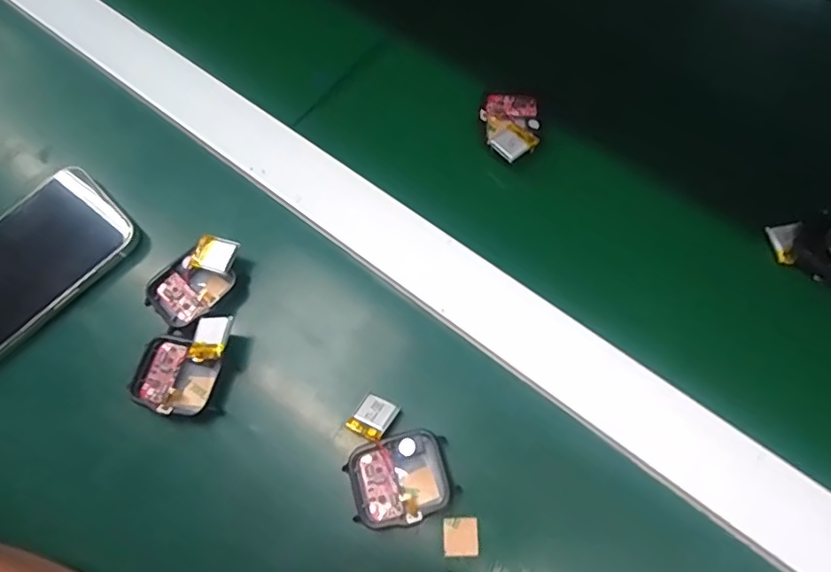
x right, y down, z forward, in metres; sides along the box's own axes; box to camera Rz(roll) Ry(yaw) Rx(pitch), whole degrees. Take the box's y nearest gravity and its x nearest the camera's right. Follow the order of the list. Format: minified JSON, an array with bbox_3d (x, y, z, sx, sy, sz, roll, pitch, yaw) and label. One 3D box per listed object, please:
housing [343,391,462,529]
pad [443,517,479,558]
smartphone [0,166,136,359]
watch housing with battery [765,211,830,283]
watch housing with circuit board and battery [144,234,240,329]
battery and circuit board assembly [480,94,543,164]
[{"bbox_3d":[-0.009,0.080,0.258,0.047,0.012,0.057,-15,67,-3],"label":"housing"},{"bbox_3d":[0.020,0.113,0.247,0.015,0.005,0.016,-2,66,2],"label":"pad"},{"bbox_3d":[-0.231,-0.004,0.305,0.074,0.013,0.144,42,81,18],"label":"smartphone"},{"bbox_3d":[0.216,-0.021,0.289,0.053,0.011,0.038,27,70,14],"label":"watch housing with battery"},{"bbox_3d":[-0.116,-0.004,0.294,0.039,0.016,0.051,39,74,17],"label":"watch housing with circuit board and battery"},{"bbox_3d":[0.057,-0.095,0.323,0.034,0.013,0.054,-1,66,2],"label":"battery and circuit board assembly"}]

